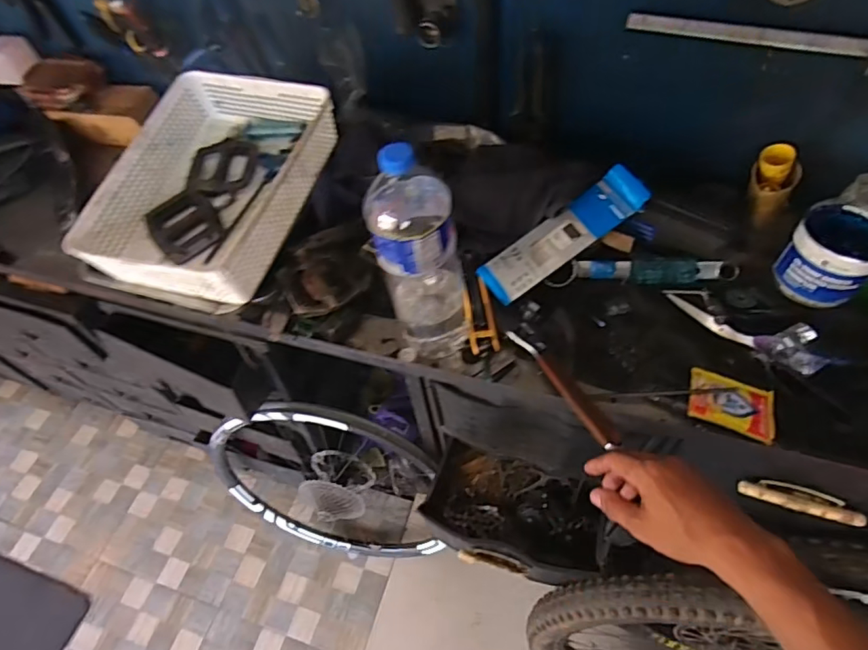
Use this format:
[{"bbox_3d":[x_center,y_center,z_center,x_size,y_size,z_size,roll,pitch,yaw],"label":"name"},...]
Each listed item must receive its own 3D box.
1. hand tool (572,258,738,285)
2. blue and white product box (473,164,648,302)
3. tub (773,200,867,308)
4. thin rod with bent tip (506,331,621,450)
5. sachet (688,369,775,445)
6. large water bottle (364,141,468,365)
[{"bbox_3d":[0.308,-0.077,0.721,0.206,0.029,0.034,0,56,6],"label":"hand tool"},{"bbox_3d":[0.176,-0.123,0.708,0.244,0.029,0.064,-36,58,1],"label":"blue and white product box"},{"bbox_3d":[0.519,-0.091,0.672,0.108,0.085,0.101,-3,55,4],"label":"tub"},{"bbox_3d":[0.155,0.071,0.624,0.027,0.014,0.191,-27,53,-15],"label":"thin rod with bent tip"},{"bbox_3d":[0.349,0.090,0.605,0.091,0.010,0.082,19,46,13],"label":"sachet"},{"bbox_3d":[-0.013,-0.080,0.599,0.098,0.299,0.118,-3,54,2],"label":"large water bottle"}]

